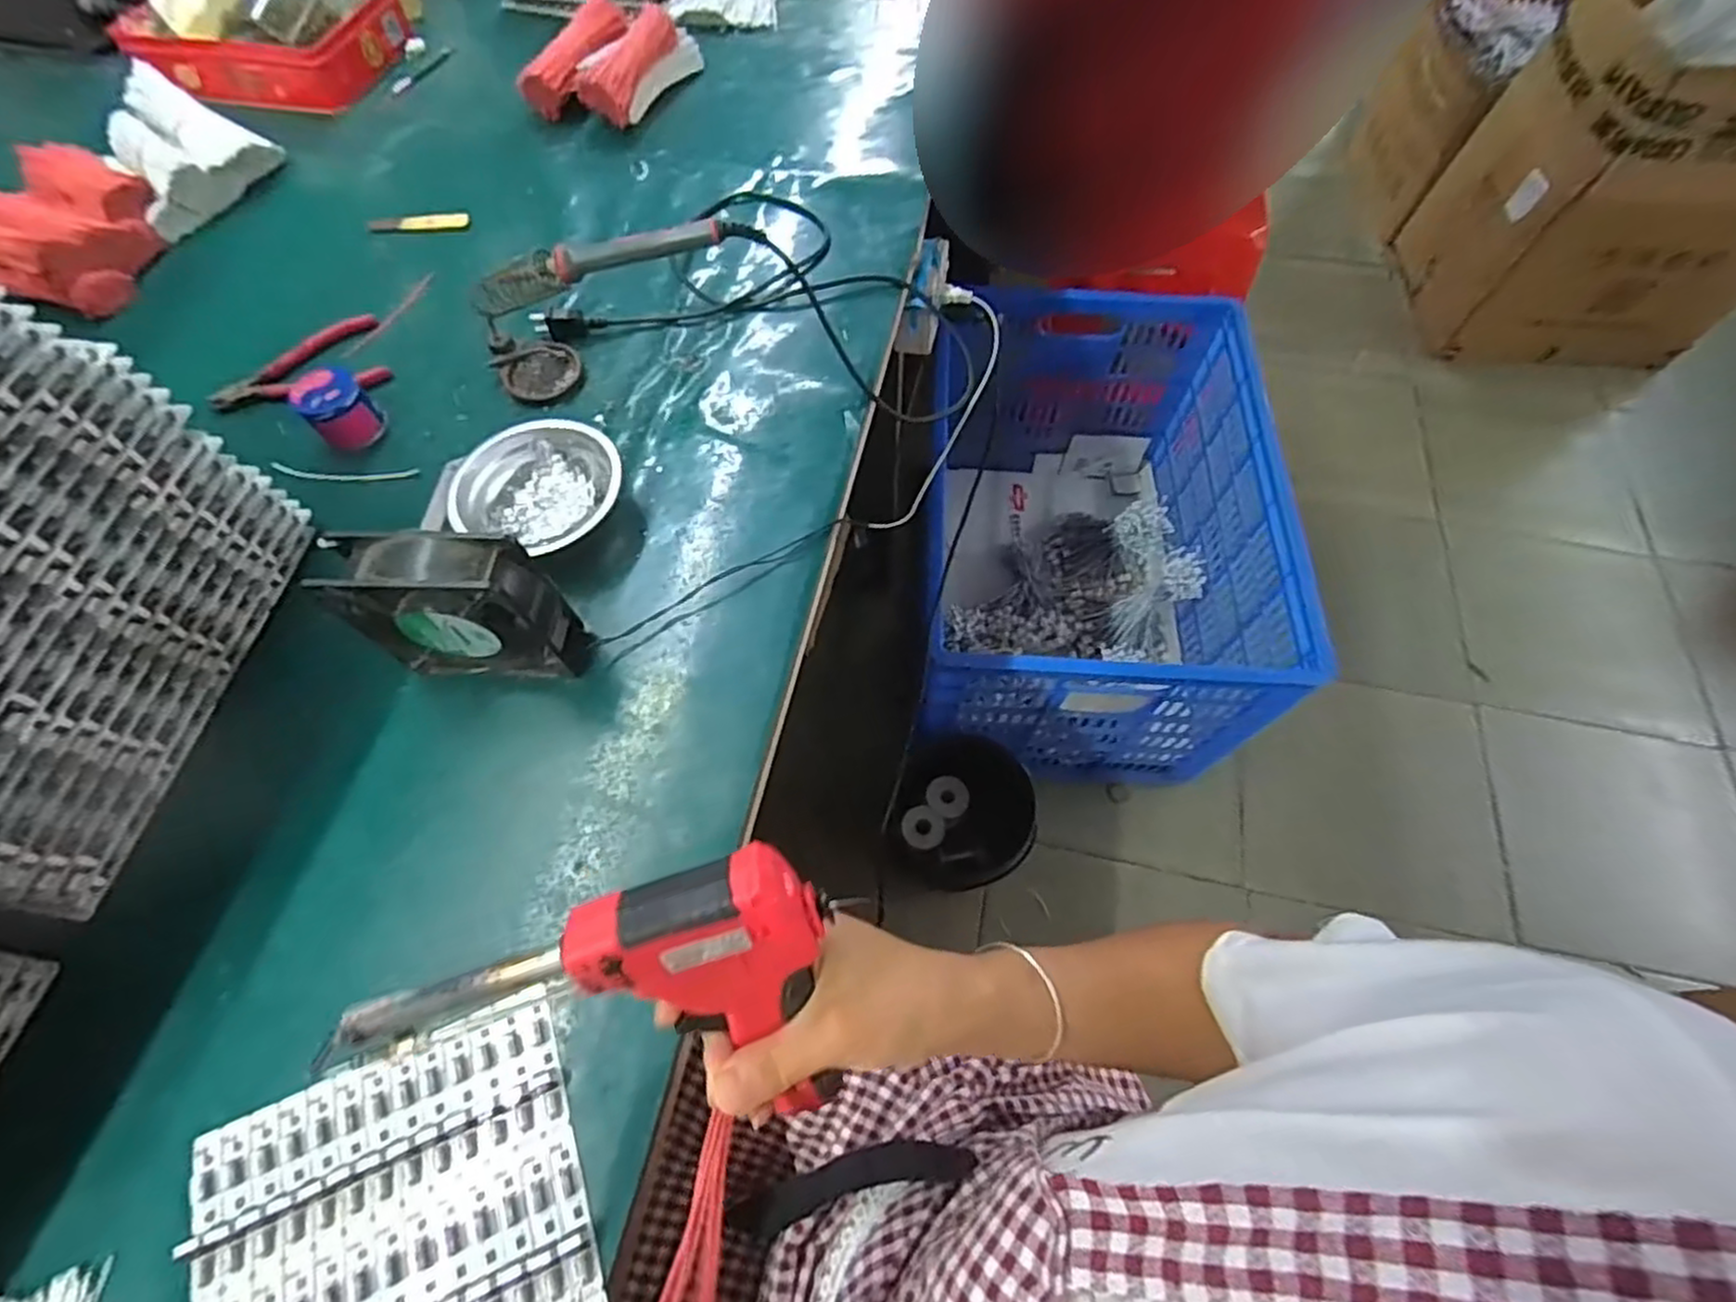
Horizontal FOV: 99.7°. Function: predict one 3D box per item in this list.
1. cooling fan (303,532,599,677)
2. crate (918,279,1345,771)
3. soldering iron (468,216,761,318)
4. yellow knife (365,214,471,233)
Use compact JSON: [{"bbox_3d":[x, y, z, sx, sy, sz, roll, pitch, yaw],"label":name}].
[{"bbox_3d":[-0.265,-0.028,0.481,0.125,0.110,0.047,2,63,0],"label":"cooling fan"},{"bbox_3d":[0.318,-0.194,1.181,0.466,0.412,0.719,2,63,0],"label":"crate"},{"bbox_3d":[-0.208,-0.311,0.583,0.253,0.031,0.025,-8,62,11],"label":"soldering iron"},{"bbox_3d":[-0.461,-0.437,0.750,0.109,0.011,0.021,-1,63,-1],"label":"yellow knife"}]

